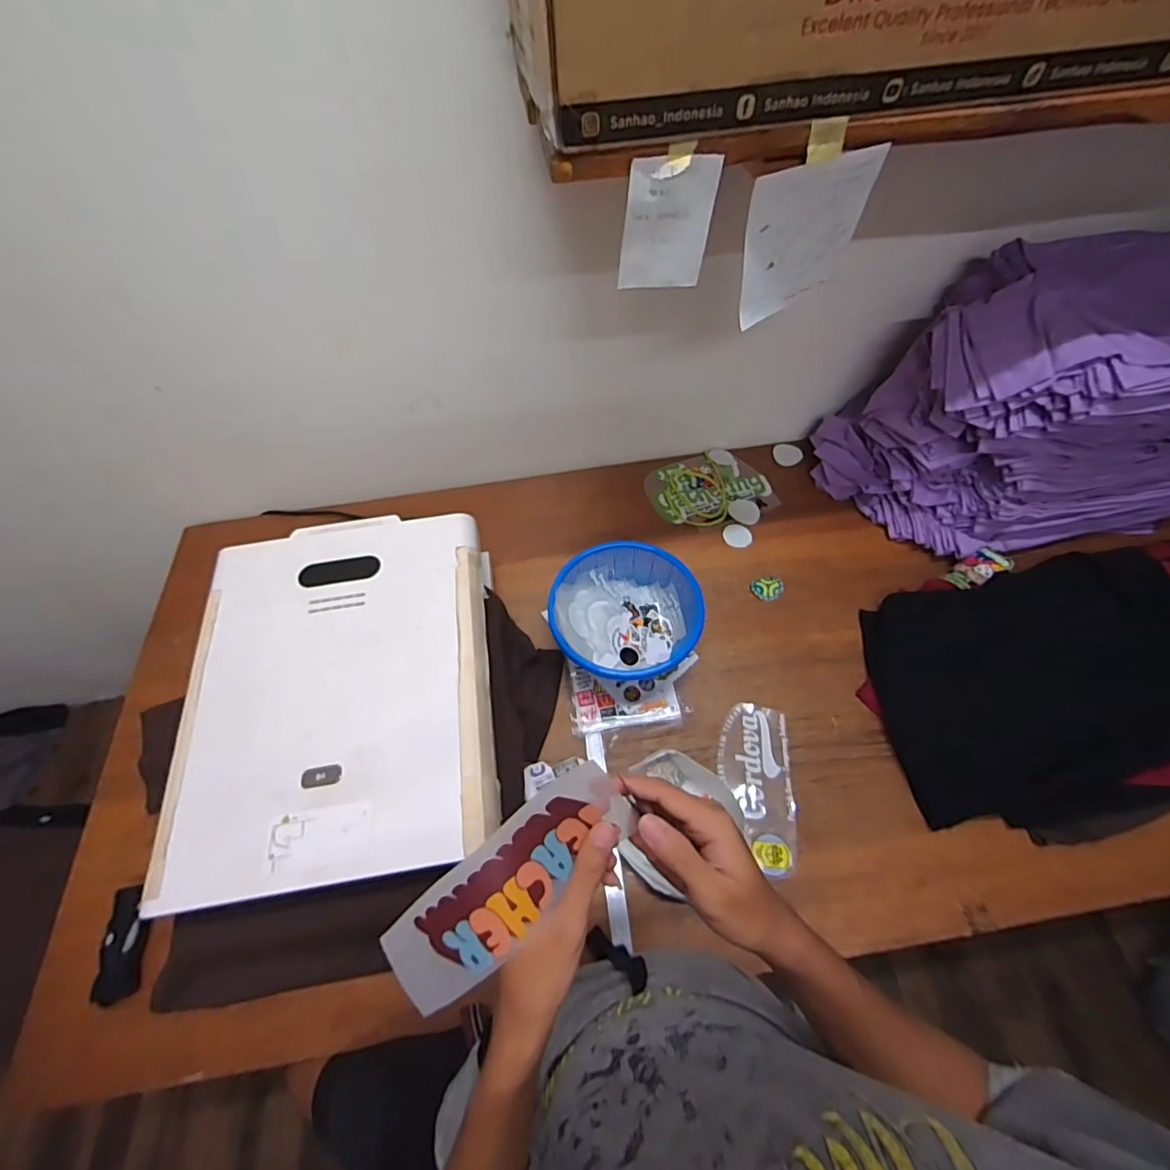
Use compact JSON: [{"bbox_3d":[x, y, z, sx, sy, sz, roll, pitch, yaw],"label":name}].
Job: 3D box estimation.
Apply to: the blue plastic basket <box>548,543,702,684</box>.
[{"bbox_3d":[0.063,0.052,0.850,0.225,0.150,0.218,-17,61,-9],"label":"blue plastic basket"}]

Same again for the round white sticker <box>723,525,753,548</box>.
[{"bbox_3d":[0.296,-0.096,1.011,0.054,0.004,0.053,0,59,1],"label":"round white sticker"}]

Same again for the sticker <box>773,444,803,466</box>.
[{"bbox_3d":[0.431,-0.277,1.110,0.056,0.004,0.069,-7,54,10],"label":"sticker"}]

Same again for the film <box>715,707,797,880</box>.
[{"bbox_3d":[0.257,0.296,0.779,0.107,0.010,0.235,4,60,3],"label":"film"}]

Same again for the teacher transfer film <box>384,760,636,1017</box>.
[{"bbox_3d":[-0.051,0.189,0.330,0.179,0.041,0.058,-43,65,-7],"label":"teacher transfer film"}]

